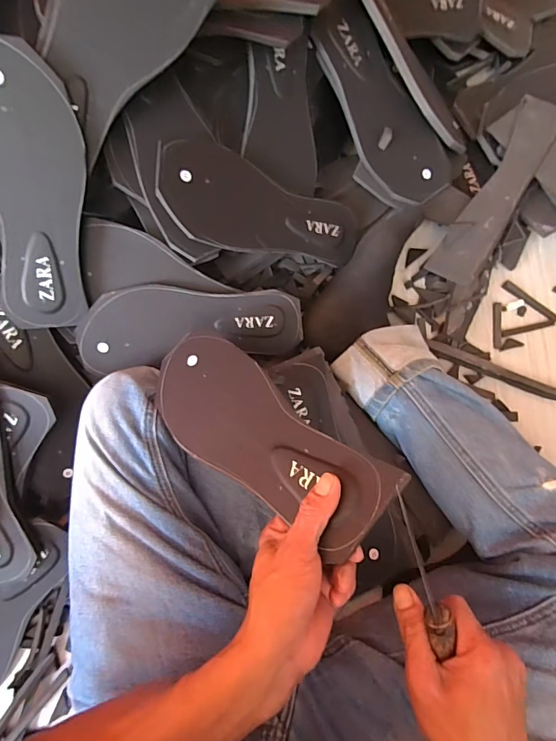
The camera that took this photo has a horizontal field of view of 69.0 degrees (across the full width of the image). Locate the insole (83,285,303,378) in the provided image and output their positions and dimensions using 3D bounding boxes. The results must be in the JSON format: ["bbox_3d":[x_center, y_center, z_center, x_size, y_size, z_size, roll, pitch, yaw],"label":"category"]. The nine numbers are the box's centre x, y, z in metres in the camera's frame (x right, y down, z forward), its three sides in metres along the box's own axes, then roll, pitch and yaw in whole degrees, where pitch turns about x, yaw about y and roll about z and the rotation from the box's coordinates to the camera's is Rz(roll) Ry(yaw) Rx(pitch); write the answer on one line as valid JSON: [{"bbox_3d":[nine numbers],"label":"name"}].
[{"bbox_3d":[-0.101,-0.054,0.471,0.247,0.011,0.091,-6,107,-7],"label":"insole"}]

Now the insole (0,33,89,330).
[{"bbox_3d":[-0.234,-0.163,0.391,0.099,0.008,0.249,-8,118,-18],"label":"insole"}]

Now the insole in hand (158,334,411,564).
[{"bbox_3d":[-0.021,0.049,0.345,0.249,0.011,0.092,32,78,33],"label":"insole in hand"}]

